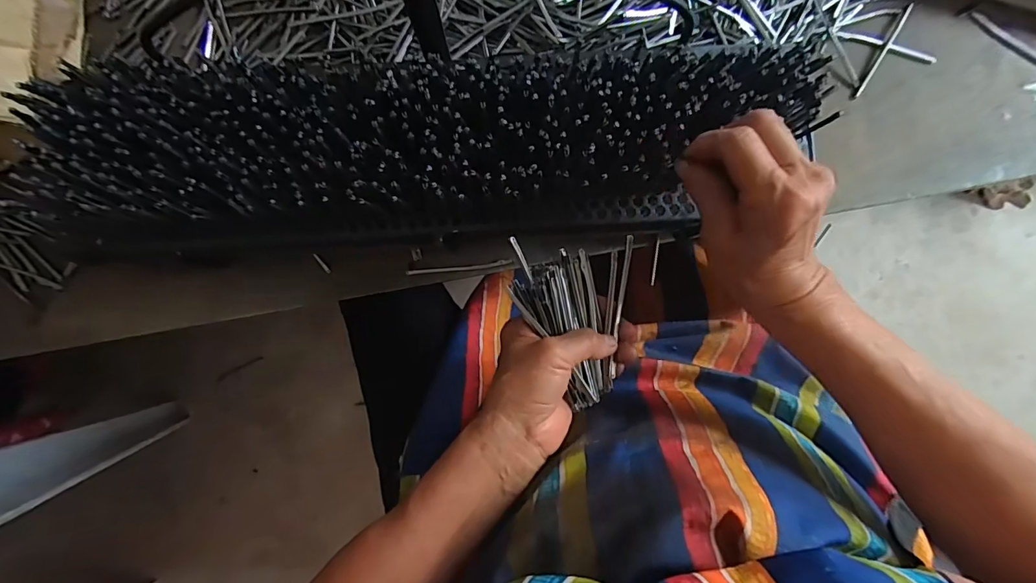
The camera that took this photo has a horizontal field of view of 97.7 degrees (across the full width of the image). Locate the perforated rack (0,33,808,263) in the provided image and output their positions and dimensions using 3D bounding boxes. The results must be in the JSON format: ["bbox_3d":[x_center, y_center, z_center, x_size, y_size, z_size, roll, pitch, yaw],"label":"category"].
[{"bbox_3d":[-0.071,-0.107,0.351,0.562,0.054,0.136,-4,91,0],"label":"perforated rack"}]

